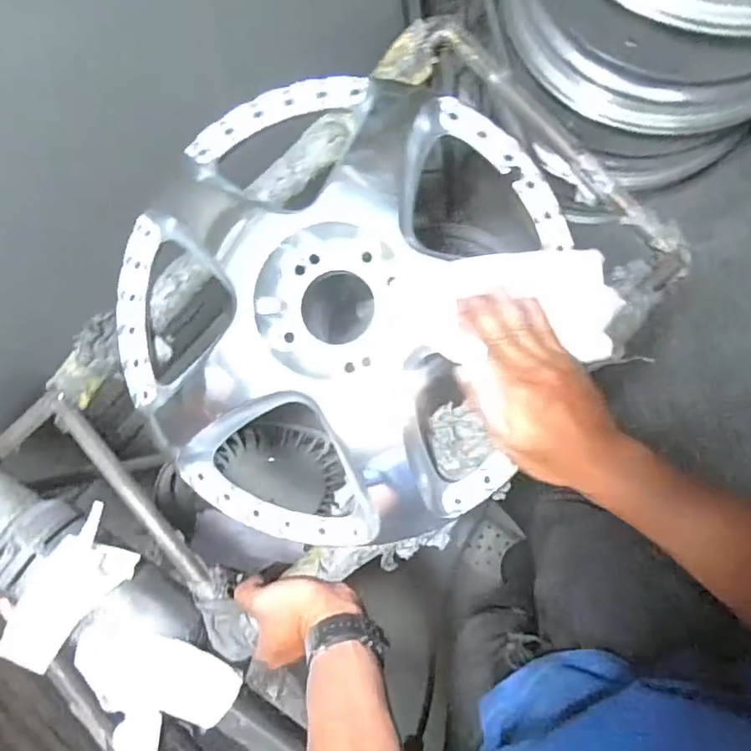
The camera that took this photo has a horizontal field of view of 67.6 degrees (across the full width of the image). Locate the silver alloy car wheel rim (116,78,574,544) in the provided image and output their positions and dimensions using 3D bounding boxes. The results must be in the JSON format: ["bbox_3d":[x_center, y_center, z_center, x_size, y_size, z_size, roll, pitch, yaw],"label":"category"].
[{"bbox_3d":[-0.048,-0.064,0.544,0.391,0.118,0.417,-1,85,7],"label":"silver alloy car wheel rim"}]

